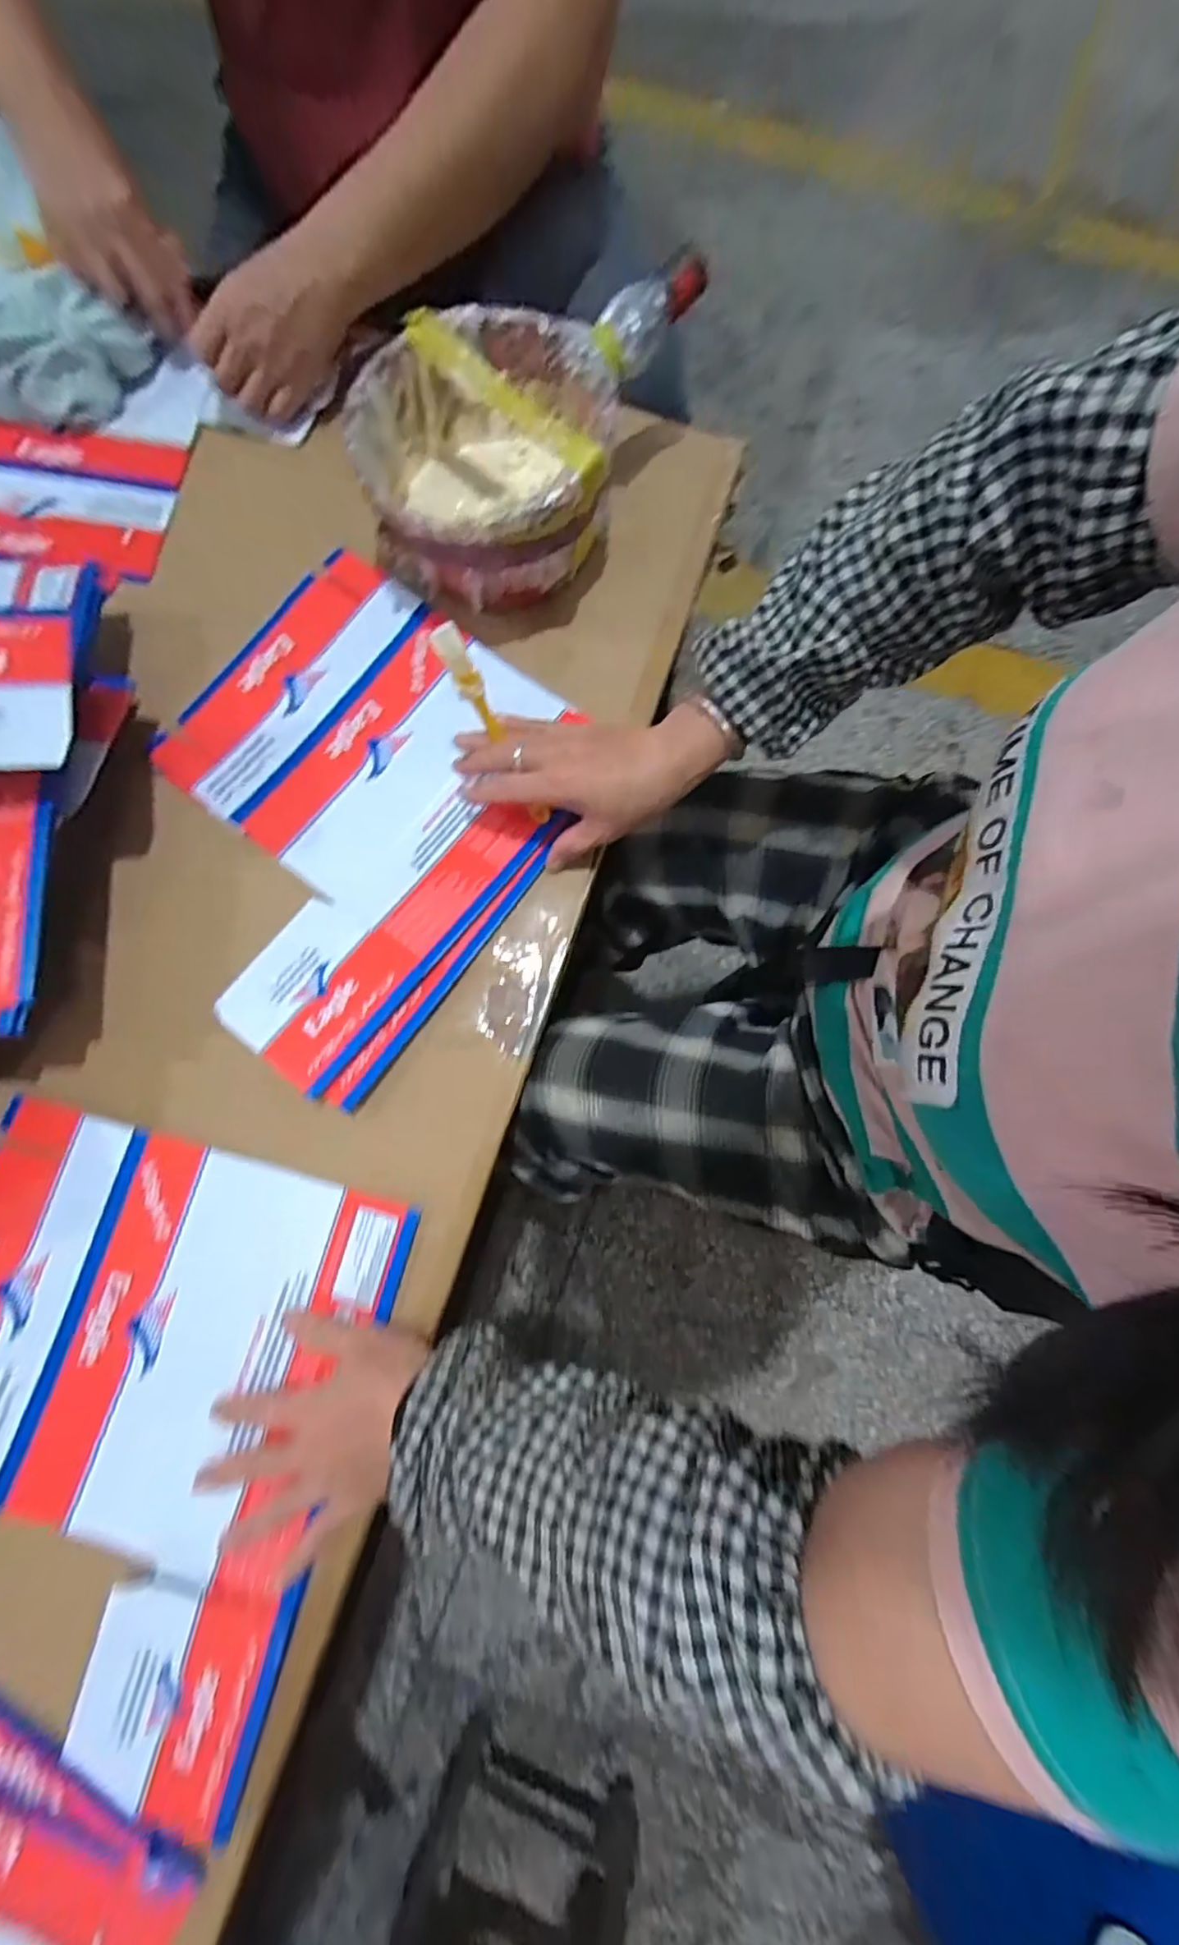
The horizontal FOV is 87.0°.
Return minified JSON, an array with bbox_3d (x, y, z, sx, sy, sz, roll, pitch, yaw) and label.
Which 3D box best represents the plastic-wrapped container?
[{"bbox_3d":[-0.076,-0.378,0.477,0.180,0.101,0.187,3,78,-2],"label":"plastic-wrapped container"}]

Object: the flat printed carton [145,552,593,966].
[{"bbox_3d":[-0.162,-0.177,0.488,0.293,0.015,0.232,36,81,7],"label":"flat printed carton"}]

